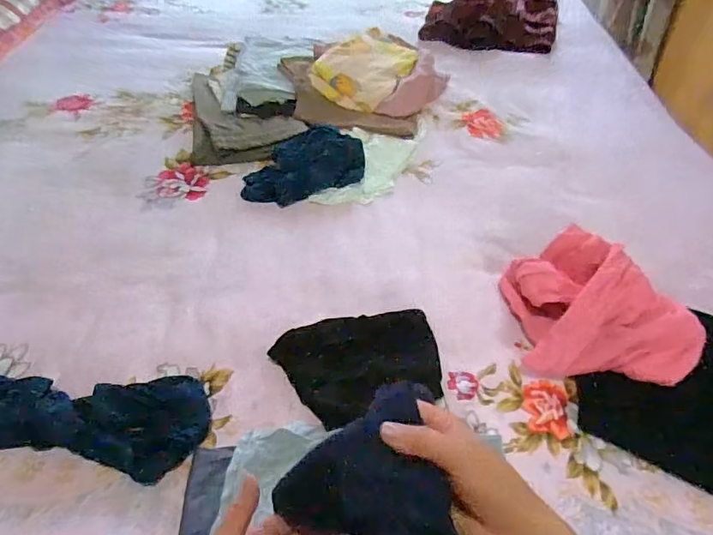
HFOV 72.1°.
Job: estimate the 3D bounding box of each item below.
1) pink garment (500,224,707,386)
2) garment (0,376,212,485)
[{"bbox_3d":[0.350,0.050,0.714,0.249,0.091,0.226,4,48,3],"label":"pink garment"},{"bbox_3d":[-0.384,0.194,0.630,0.375,0.027,0.129,2,48,1],"label":"garment"}]

